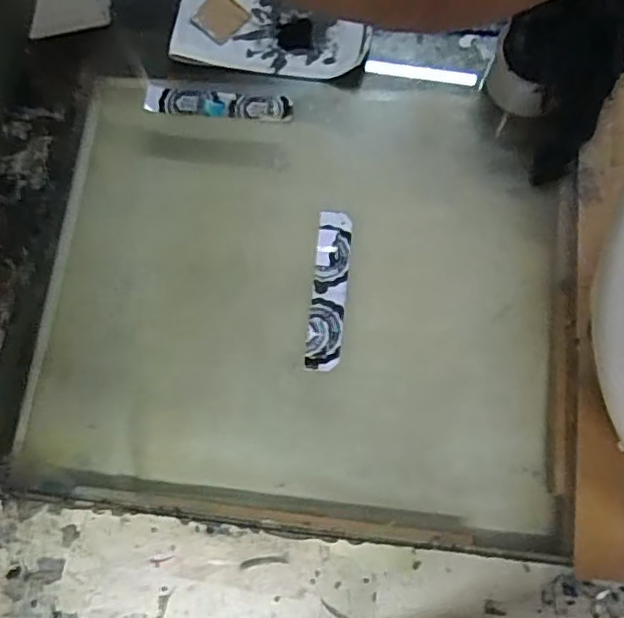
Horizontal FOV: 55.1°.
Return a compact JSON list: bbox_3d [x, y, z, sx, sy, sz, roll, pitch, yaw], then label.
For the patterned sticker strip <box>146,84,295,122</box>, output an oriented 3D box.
[{"bbox_3d":[-0.100,-0.222,0.644,0.156,0.010,0.033,4,75,1],"label":"patterned sticker strip"}]

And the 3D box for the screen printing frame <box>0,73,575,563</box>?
[{"bbox_3d":[-0.009,-0.030,0.607,0.520,0.059,0.465,6,73,4],"label":"screen printing frame"}]

